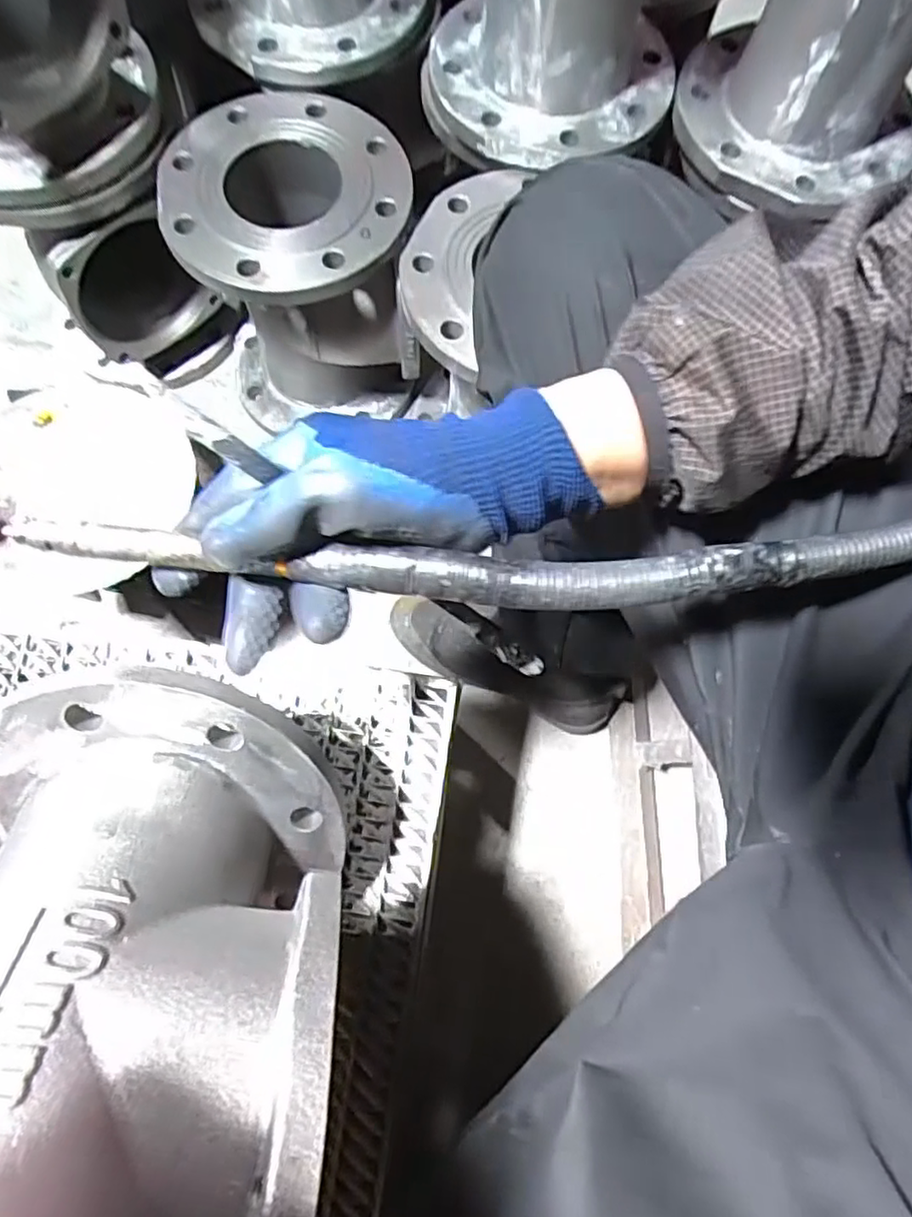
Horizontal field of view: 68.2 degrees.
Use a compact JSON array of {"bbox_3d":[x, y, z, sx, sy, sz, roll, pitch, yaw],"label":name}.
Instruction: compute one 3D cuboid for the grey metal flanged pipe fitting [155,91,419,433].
[{"bbox_3d":[-0.145,-0.315,0.676,0.206,0.247,0.188,-15,75,-6],"label":"grey metal flanged pipe fitting"}]

